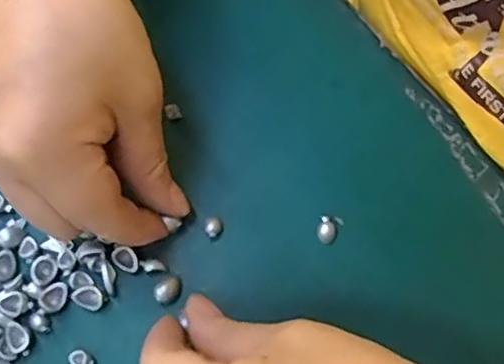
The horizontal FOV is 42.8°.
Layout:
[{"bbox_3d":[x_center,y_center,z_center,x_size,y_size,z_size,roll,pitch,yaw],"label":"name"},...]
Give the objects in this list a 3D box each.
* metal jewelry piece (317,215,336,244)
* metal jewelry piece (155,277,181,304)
[{"bbox_3d":[0.031,0.020,0.269,0.008,0.005,0.010,21,72,6],"label":"metal jewelry piece"},{"bbox_3d":[-0.034,0.044,0.263,0.008,0.004,0.012,43,78,13],"label":"metal jewelry piece"}]

